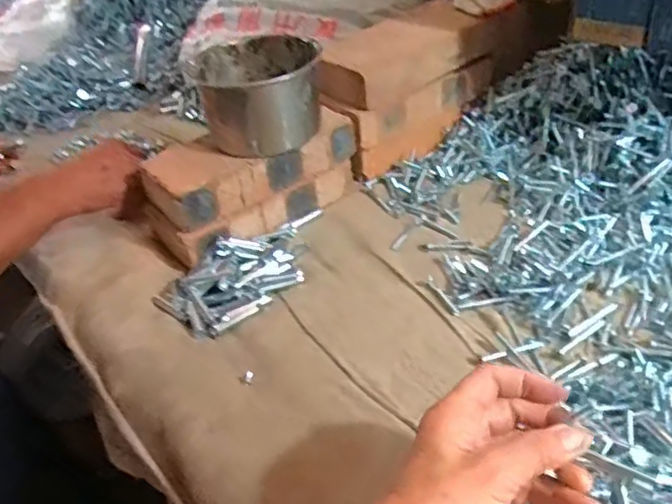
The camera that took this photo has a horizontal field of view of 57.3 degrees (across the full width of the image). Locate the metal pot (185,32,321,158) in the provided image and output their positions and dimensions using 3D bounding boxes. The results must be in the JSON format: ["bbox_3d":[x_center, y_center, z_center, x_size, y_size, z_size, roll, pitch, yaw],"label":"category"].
[{"bbox_3d":[-0.085,-0.177,0.705,0.132,0.094,0.116,-18,38,-15],"label":"metal pot"}]

